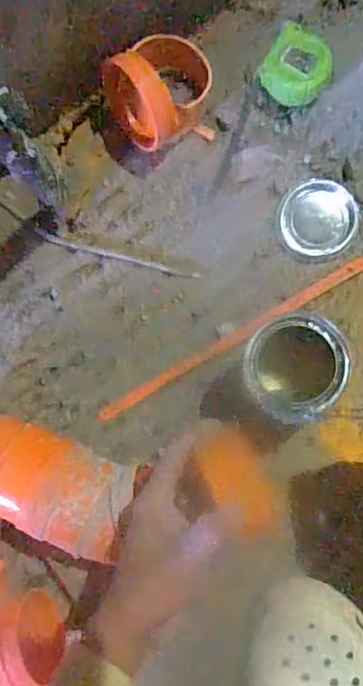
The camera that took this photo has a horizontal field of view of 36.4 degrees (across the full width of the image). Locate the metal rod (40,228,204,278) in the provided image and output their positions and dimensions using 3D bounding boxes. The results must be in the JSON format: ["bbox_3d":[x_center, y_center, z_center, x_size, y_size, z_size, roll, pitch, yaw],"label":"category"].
[{"bbox_3d":[-0.066,-0.089,0.563,0.173,0.006,0.008,16,87,9],"label":"metal rod"}]

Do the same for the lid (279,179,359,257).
[{"bbox_3d":[0.134,-0.122,0.537,0.071,0.007,0.073,-1,84,7],"label":"lid"}]

